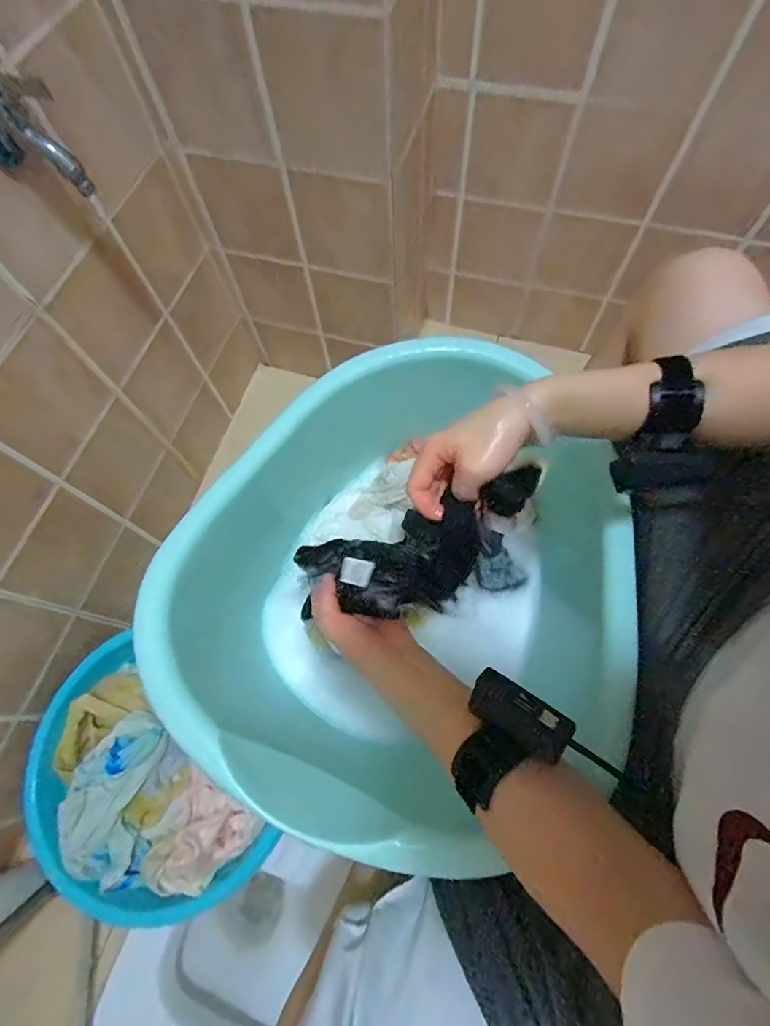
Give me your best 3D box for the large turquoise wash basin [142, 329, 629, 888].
[{"bbox_3d":[0.037,0.062,0.554,0.464,0.252,0.522,24,71,11],"label":"large turquoise wash basin"}]

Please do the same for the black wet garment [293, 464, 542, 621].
[{"bbox_3d":[0.037,0.037,0.464,0.256,0.056,0.107,-26,69,0],"label":"black wet garment"}]

